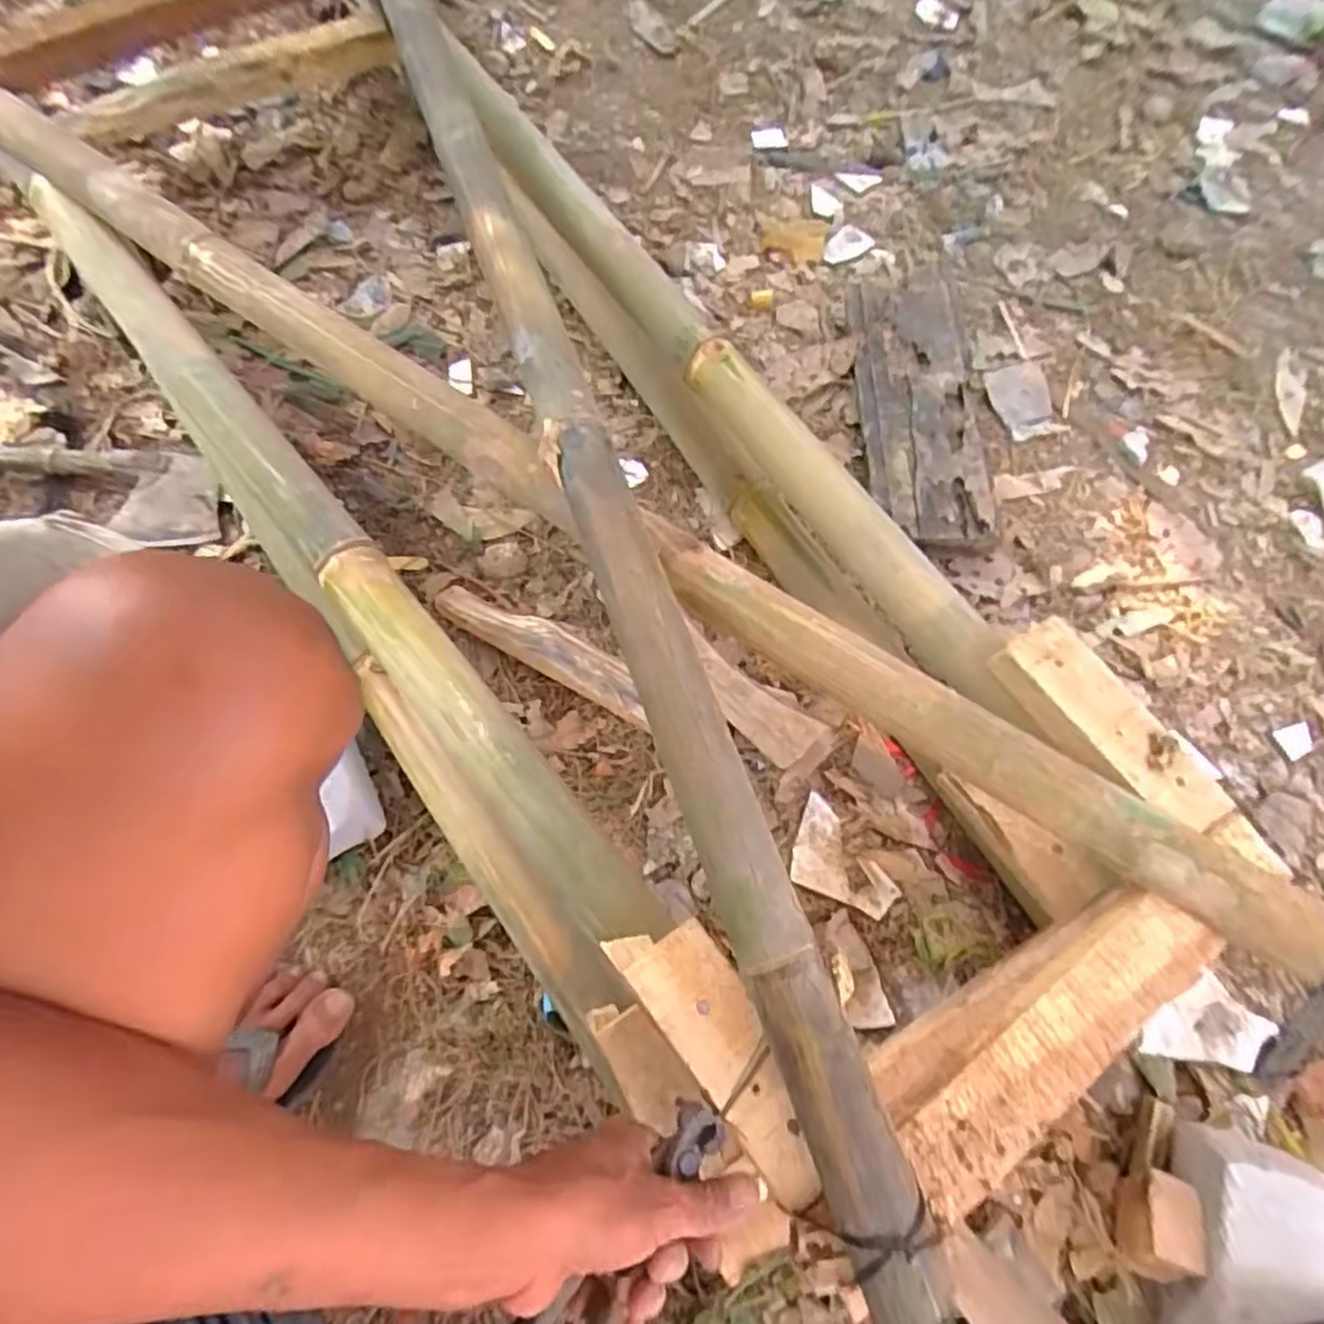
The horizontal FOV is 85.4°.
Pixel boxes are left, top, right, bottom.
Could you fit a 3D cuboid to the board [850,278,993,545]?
[{"bbox_3d":[0.280,-0.294,0.797,0.110,0.028,0.371,-5,68,12],"label":"board"}]

